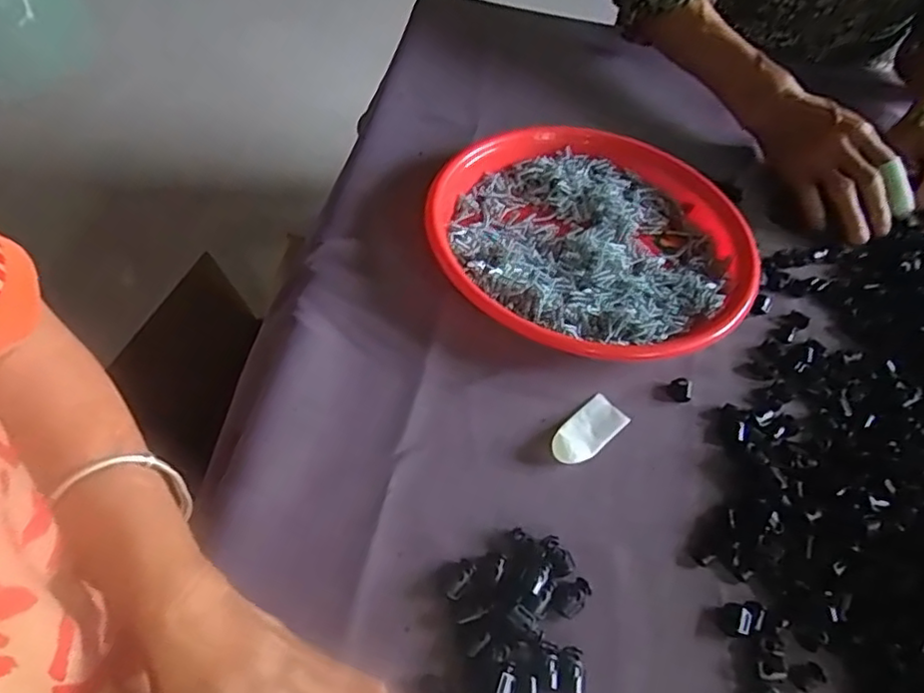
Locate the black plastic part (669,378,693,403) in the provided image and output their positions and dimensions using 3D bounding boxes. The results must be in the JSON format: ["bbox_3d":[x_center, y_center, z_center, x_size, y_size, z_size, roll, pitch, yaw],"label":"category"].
[{"bbox_3d":[0.142,0.028,0.408,0.014,0.007,0.015,15,52,6],"label":"black plastic part"}]

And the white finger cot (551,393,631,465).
[{"bbox_3d":[0.076,0.051,0.380,0.025,0.008,0.054,40,59,23],"label":"white finger cot"}]

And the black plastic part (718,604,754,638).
[{"bbox_3d":[0.139,0.139,0.319,0.016,0.006,0.015,20,53,10],"label":"black plastic part"}]

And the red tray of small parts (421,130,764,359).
[{"bbox_3d":[0.094,-0.082,0.473,0.235,0.031,0.223,12,52,4],"label":"red tray of small parts"}]

